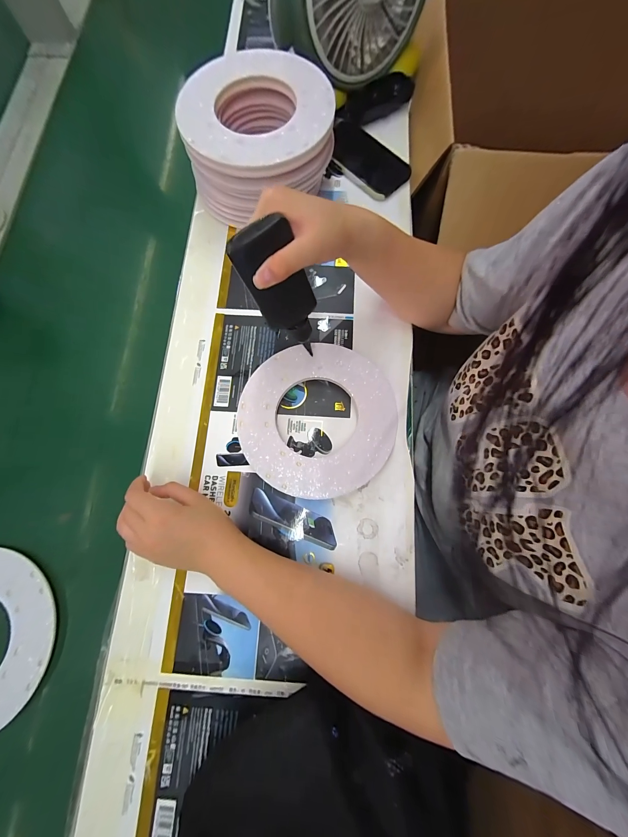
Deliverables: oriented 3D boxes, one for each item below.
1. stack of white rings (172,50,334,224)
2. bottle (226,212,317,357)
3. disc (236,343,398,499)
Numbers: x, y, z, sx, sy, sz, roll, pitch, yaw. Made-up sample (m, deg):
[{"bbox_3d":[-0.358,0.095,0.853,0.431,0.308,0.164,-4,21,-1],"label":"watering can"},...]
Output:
[{"bbox_3d":[-0.072,-0.374,0.408,0.193,0.124,0.183,-7,76,-1],"label":"stack of white rings"},{"bbox_3d":[-0.029,-0.118,0.272,0.028,0.119,0.050,28,77,33],"label":"bottle"},{"bbox_3d":[0.004,0.000,0.363,0.191,0.021,0.186,0,76,1],"label":"disc"}]

